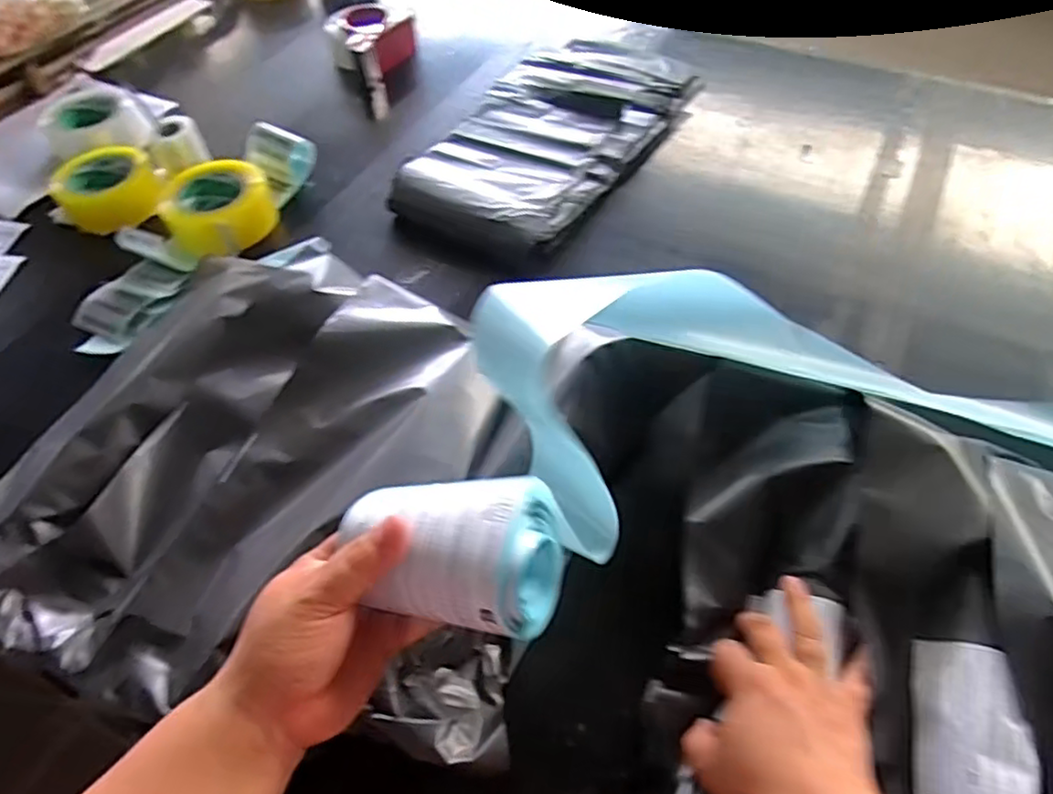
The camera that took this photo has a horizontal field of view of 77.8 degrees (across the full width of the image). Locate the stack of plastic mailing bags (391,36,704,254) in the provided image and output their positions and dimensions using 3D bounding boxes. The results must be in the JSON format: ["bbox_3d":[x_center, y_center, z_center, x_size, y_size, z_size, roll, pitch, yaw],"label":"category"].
[{"bbox_3d":[0.042,-0.377,0.902,0.257,0.039,0.525,28,60,18],"label":"stack of plastic mailing bags"}]

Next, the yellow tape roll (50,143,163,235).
[{"bbox_3d":[-0.521,-0.257,0.818,0.114,0.048,0.121,0,55,0],"label":"yellow tape roll"}]

